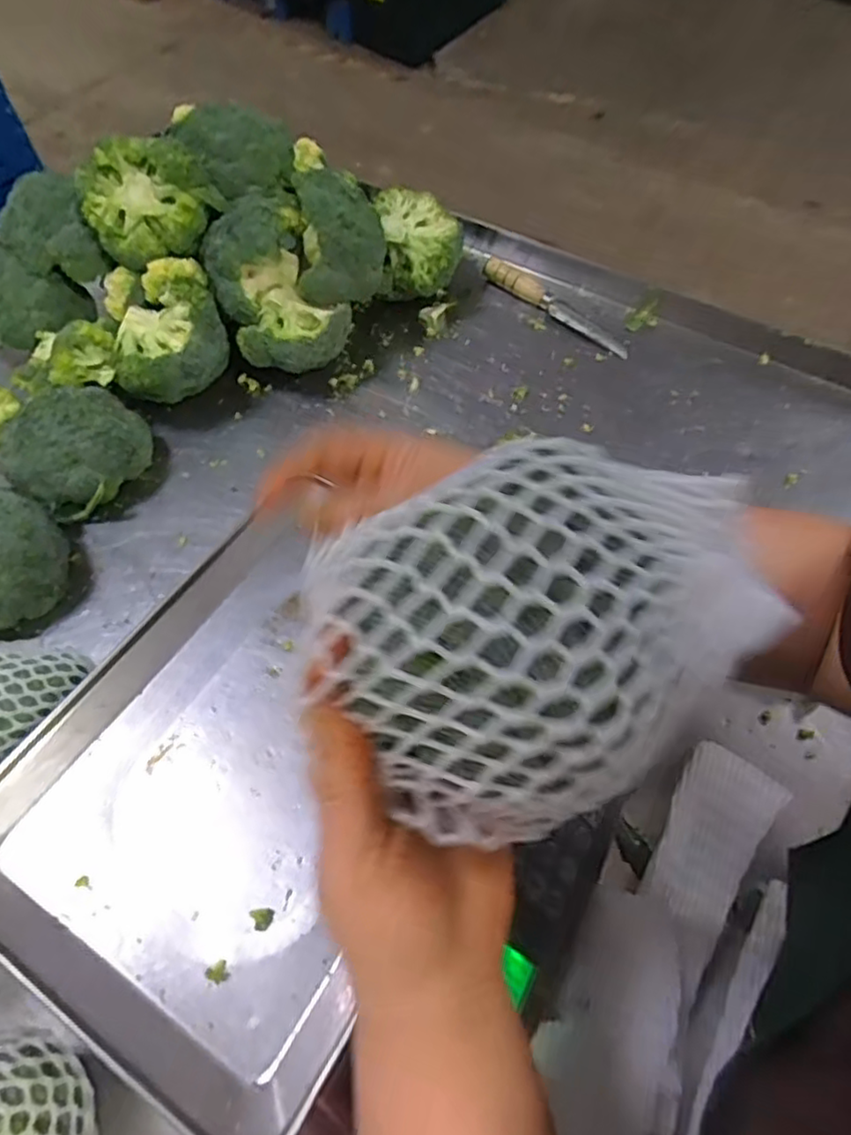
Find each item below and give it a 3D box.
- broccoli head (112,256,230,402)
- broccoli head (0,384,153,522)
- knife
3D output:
[{"bbox_3d":[-0.267,-0.237,0.660,0.121,0.089,0.112,-24,63,-13],"label":"broccoli head"},{"bbox_3d":[-0.328,-0.115,0.609,0.102,0.086,0.124,32,66,17],"label":"broccoli head"},{"bbox_3d":[0.150,-0.310,0.748,0.207,0.018,0.026,39,68,20],"label":"knife"}]

